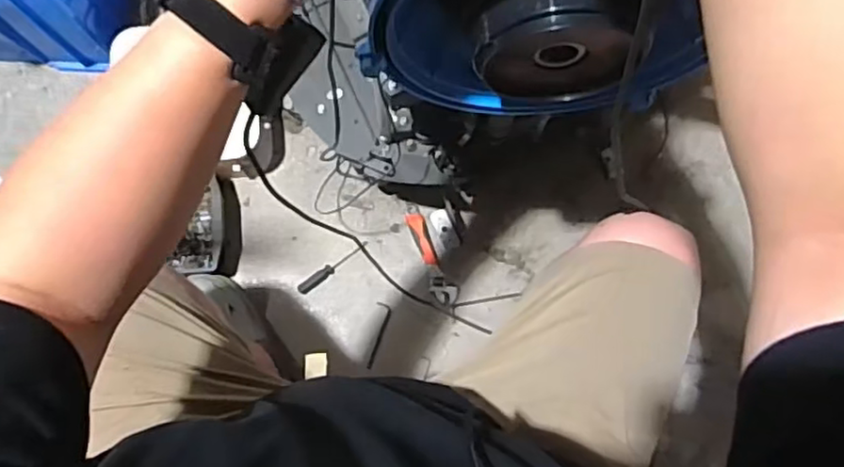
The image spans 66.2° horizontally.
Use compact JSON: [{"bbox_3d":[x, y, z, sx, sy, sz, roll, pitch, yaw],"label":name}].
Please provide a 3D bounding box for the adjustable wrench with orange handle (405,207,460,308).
[{"bbox_3d":[0.011,0.039,1.133,0.044,0.023,0.188,-24,80,-6],"label":"adjustable wrench with orange handle"}]

